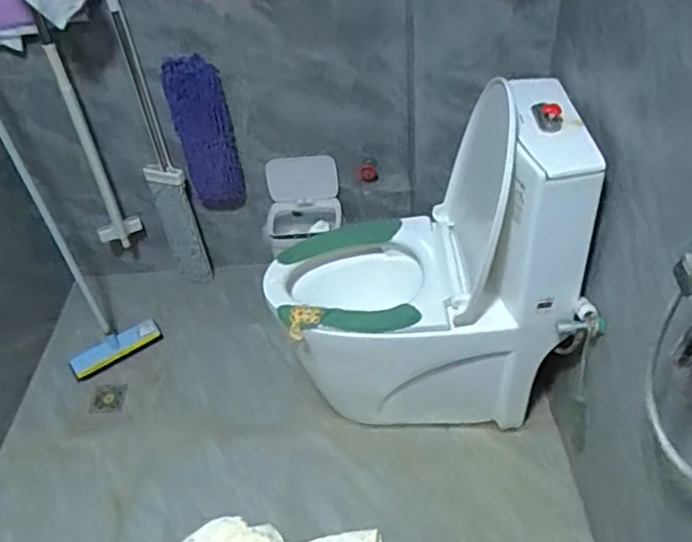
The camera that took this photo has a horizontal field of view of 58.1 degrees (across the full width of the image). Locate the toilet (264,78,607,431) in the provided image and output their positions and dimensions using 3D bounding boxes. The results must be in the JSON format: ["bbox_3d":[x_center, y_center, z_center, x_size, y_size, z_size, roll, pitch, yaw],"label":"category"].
[{"bbox_3d":[0.170,-0.013,1.443,0.650,0.755,0.406,0,43,7],"label":"toilet"}]

